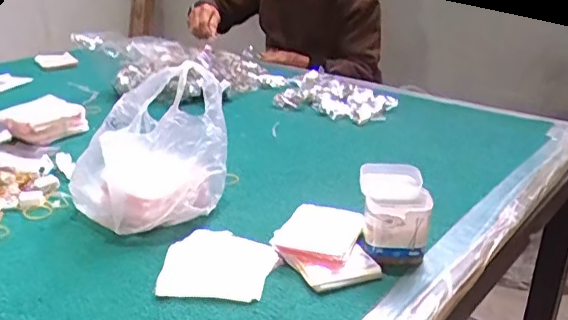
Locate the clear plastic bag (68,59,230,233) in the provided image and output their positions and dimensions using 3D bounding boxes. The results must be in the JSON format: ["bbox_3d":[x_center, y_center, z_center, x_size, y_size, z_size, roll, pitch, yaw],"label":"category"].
[{"bbox_3d":[-0.159,-0.014,0.648,0.151,0.157,0.144,11,24,18],"label":"clear plastic bag"}]

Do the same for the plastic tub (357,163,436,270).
[{"bbox_3d":[0.116,0.059,0.606,0.066,0.079,0.092,4,23,2],"label":"plastic tub"}]

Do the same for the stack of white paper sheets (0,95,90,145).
[{"bbox_3d":[-0.376,-0.062,0.885,0.117,0.047,0.089,-19,31,-41],"label":"stack of white paper sheets"}]

